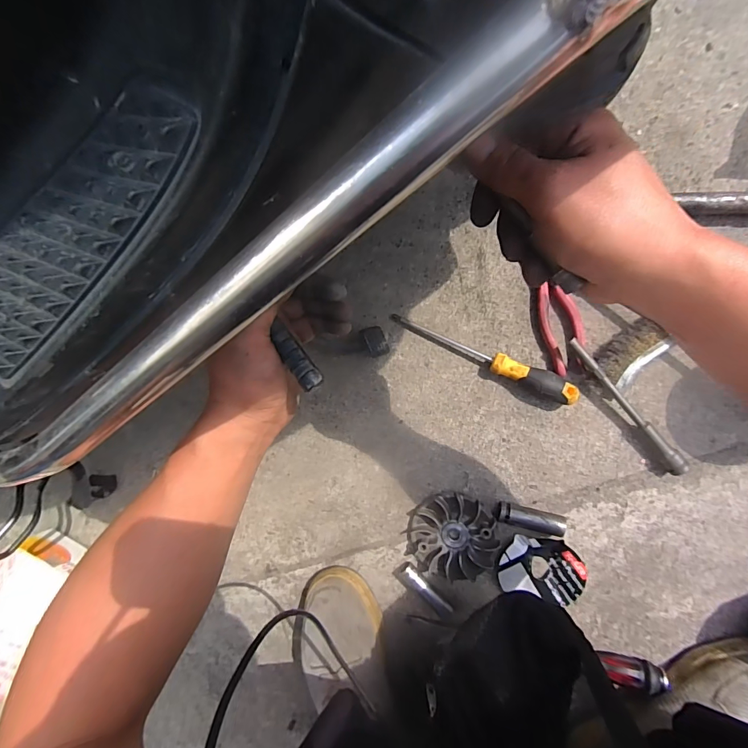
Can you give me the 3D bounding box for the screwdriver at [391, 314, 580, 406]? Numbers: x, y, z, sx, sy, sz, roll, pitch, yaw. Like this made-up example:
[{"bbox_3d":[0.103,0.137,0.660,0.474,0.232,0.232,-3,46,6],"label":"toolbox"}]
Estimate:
[{"bbox_3d":[0.136,-0.024,0.526,0.248,0.034,0.027,25,93,7],"label":"screwdriver"}]

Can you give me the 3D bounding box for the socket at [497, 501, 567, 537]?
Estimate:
[{"bbox_3d":[0.194,0.178,0.514,0.078,0.026,0.025,13,92,8],"label":"socket"}]

